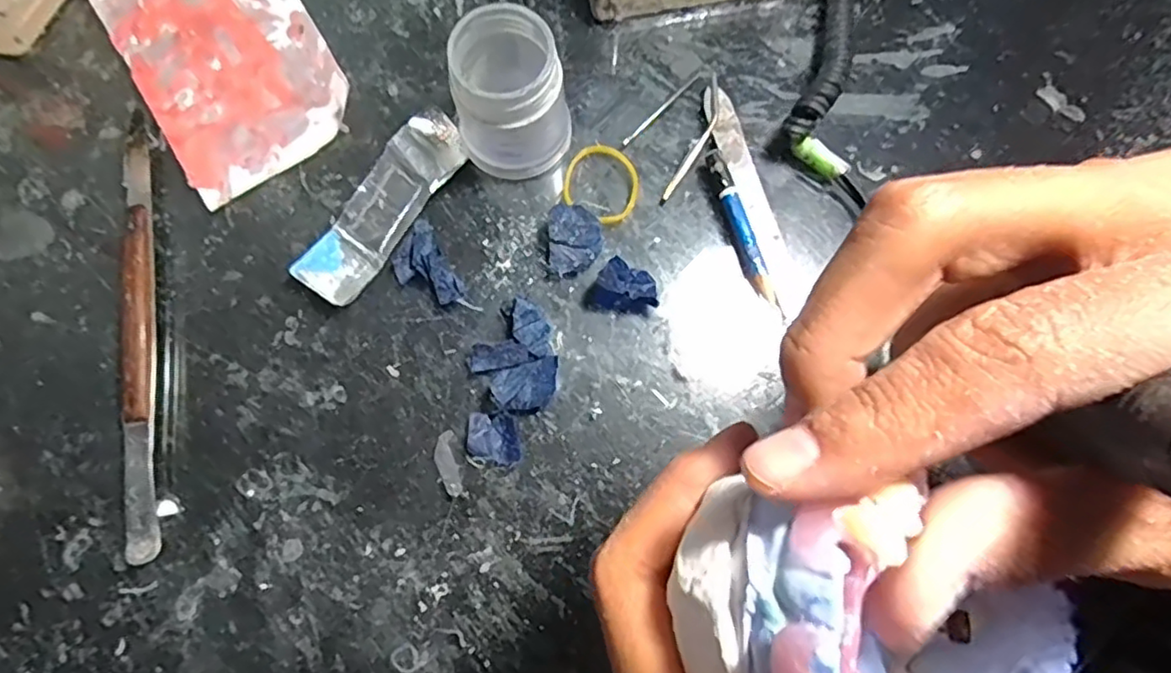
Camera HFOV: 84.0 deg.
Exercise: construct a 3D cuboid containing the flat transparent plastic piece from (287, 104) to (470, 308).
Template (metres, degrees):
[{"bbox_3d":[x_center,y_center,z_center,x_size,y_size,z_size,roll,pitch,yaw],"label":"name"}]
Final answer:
[{"bbox_3d":[-0.078,-0.052,0.256,0.027,0.010,0.085,35,80,7],"label":"flat transparent plastic piece"}]

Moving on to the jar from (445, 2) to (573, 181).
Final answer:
[{"bbox_3d":[-0.028,-0.090,0.243,0.041,0.053,0.043,-8,78,-2],"label":"jar"}]

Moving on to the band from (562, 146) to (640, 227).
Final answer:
[{"bbox_3d":[0.007,-0.061,0.261,0.030,0.004,0.029,0,78,0],"label":"band"}]

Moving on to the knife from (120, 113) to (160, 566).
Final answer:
[{"bbox_3d":[-0.167,-0.004,0.245,0.010,0.011,0.169,-8,78,-2],"label":"knife"}]

